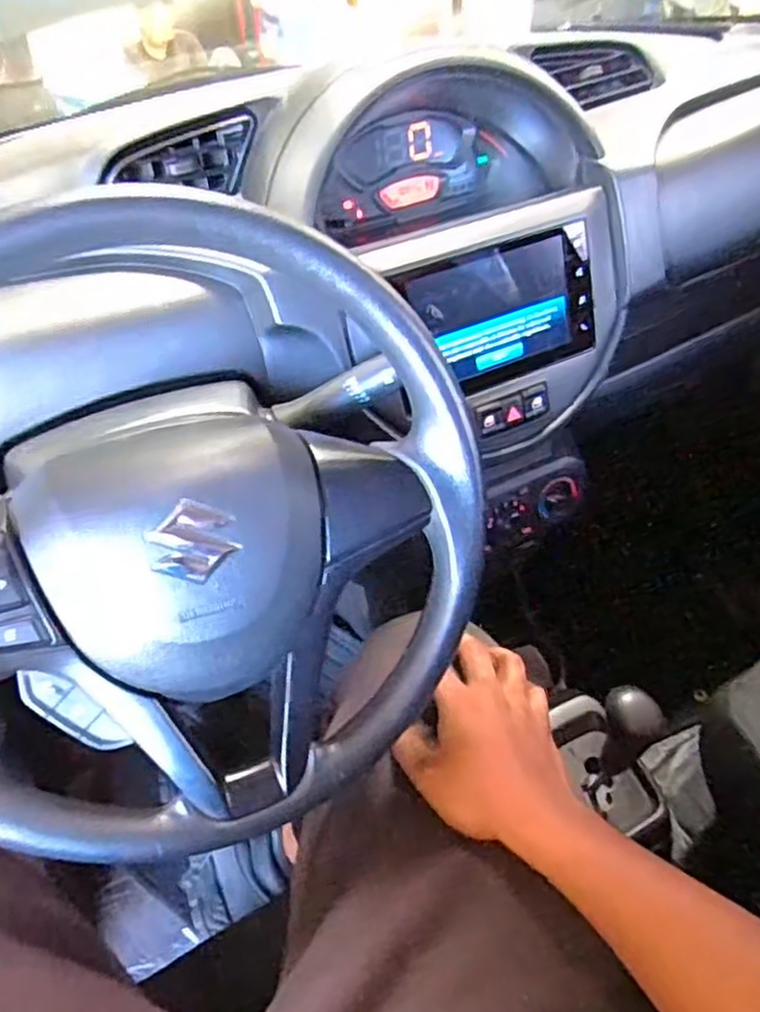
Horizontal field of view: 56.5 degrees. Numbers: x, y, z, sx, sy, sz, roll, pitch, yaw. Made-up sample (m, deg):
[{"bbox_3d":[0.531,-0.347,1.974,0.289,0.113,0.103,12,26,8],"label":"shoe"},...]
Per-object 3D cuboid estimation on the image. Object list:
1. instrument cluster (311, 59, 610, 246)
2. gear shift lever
[{"bbox_3d":[0.053,-0.294,0.599,0.241,0.122,0.099,-15,45,-13],"label":"instrument cluster"},{"bbox_3d":[0.222,0.219,0.652,0.045,0.127,0.049,-6,44,-4],"label":"gear shift lever"}]

